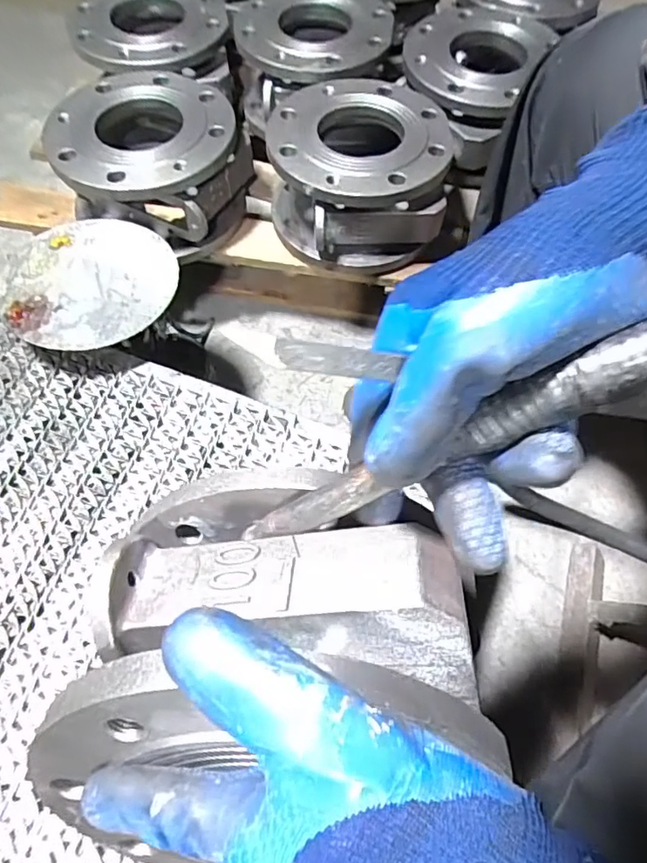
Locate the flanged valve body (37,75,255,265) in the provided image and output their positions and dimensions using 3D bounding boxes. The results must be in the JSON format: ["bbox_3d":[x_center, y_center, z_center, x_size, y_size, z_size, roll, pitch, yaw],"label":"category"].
[{"bbox_3d":[-0.208,-0.317,0.677,0.194,0.129,0.200,1,61,-1],"label":"flanged valve body"}]

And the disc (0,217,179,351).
[{"bbox_3d":[-0.224,-0.146,0.537,0.153,0.011,0.162,1,61,-1],"label":"disc"}]

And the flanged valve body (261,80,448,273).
[{"bbox_3d":[0.042,-0.318,0.696,0.207,0.119,0.209,1,61,-1],"label":"flanged valve body"}]

